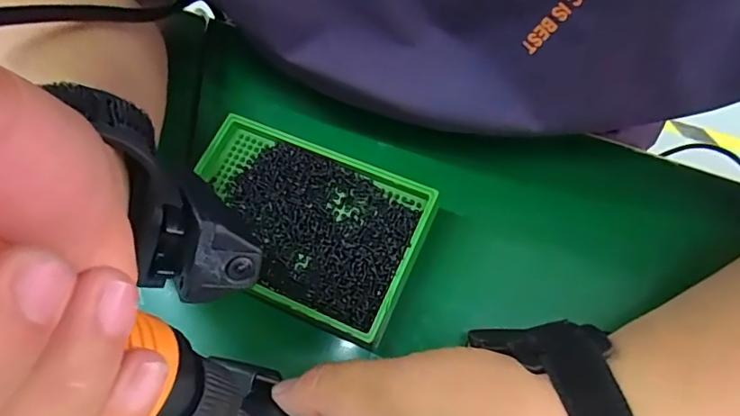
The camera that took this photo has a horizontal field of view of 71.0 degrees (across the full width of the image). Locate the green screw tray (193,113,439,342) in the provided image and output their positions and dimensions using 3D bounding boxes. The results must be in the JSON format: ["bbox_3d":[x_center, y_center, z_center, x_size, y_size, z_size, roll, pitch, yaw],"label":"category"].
[{"bbox_3d":[-0.041,0.008,0.297,0.136,0.025,0.090,23,66,11],"label":"green screw tray"}]

